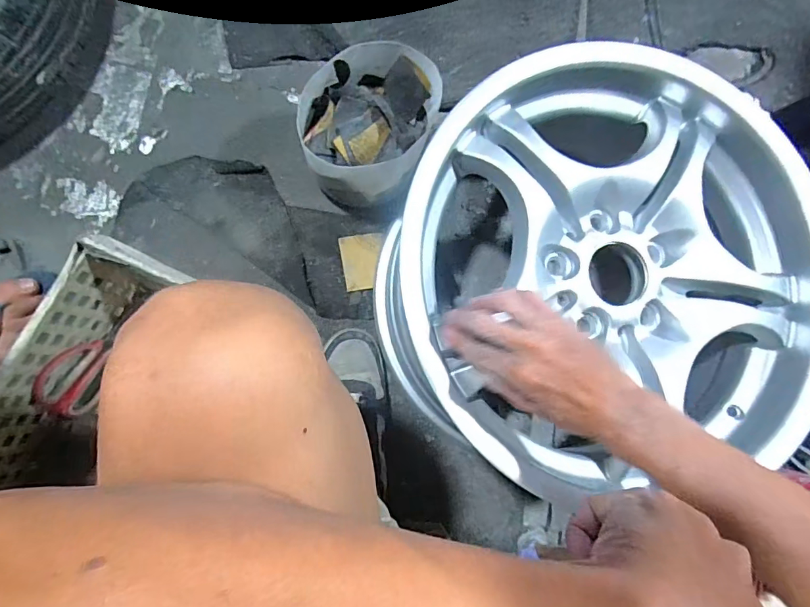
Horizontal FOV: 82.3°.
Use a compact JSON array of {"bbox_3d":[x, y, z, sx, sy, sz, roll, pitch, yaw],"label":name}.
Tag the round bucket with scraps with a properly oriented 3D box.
[{"bbox_3d":[-0.053,-0.221,0.599,0.139,0.141,0.169,28,81,-3],"label":"round bucket with scraps"}]

